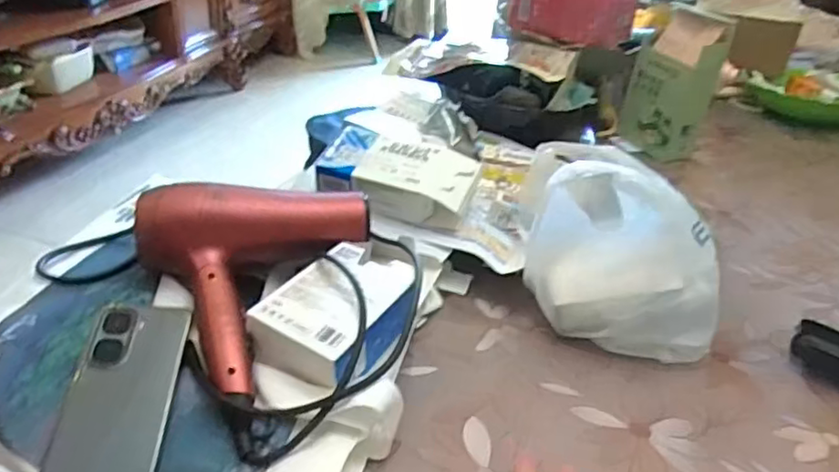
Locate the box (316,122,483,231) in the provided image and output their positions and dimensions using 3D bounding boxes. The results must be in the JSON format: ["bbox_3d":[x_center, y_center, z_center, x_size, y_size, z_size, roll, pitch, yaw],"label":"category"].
[{"bbox_3d":[-0.023,-0.067,0.689,0.171,0.045,0.104,20,48,15],"label":"box"}]

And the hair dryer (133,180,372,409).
[{"bbox_3d":[-0.121,0.015,0.559,0.197,0.088,0.173,-22,43,-34],"label":"hair dryer"}]

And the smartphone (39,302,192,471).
[{"bbox_3d":[-0.229,0.122,0.478,0.076,0.013,0.163,3,49,-5],"label":"smartphone"}]

